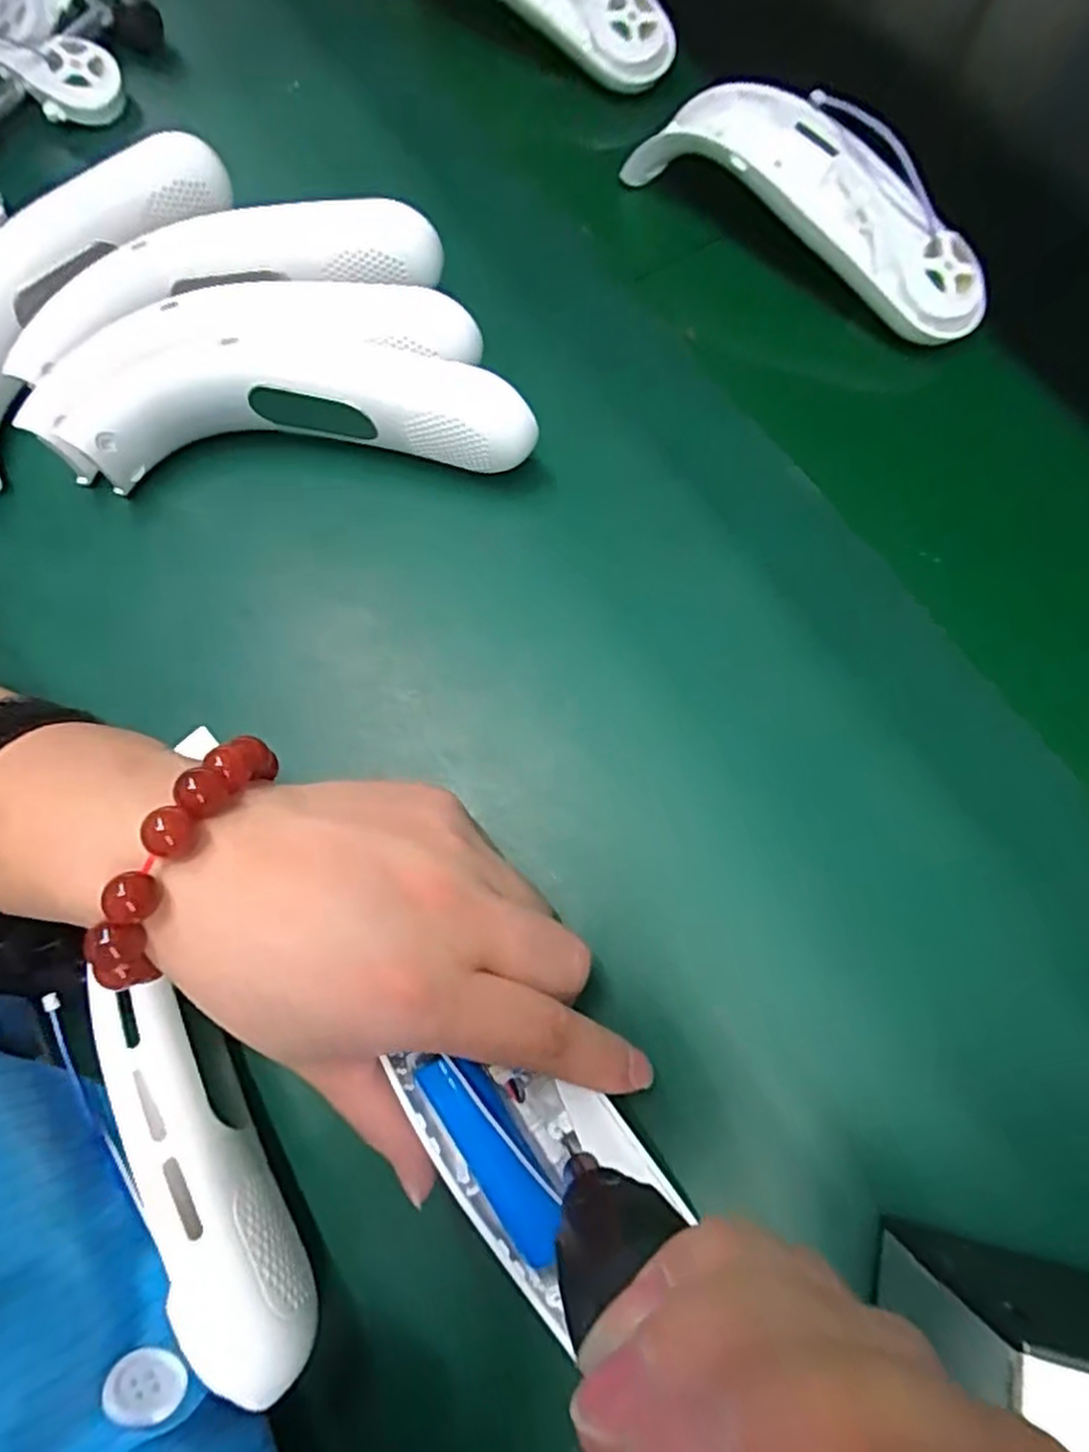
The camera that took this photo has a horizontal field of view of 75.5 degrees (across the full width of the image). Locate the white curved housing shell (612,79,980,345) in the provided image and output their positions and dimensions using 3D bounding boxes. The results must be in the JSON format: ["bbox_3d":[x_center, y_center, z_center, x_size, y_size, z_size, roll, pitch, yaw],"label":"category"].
[{"bbox_3d":[0.133,-0.259,0.350,0.195,0.043,0.051,42,78,14],"label":"white curved housing shell"}]

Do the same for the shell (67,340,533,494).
[{"bbox_3d":[-0.108,-0.137,0.314,0.207,0.050,0.039,0,72,2],"label":"shell"}]

